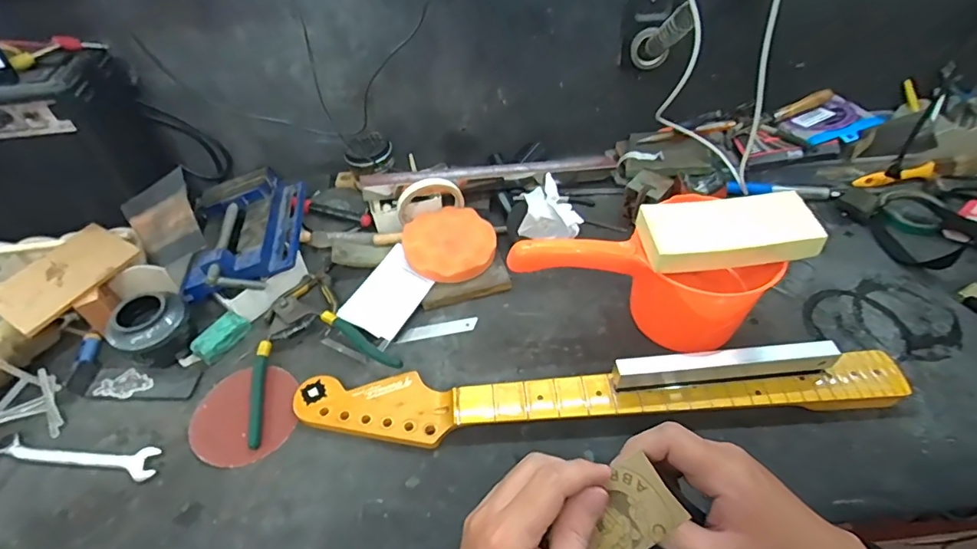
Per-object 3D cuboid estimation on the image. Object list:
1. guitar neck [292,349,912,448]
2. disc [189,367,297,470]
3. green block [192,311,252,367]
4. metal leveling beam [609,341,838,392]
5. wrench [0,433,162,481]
[{"bbox_3d":[0.115,0.134,0.540,0.653,0.031,0.080,-2,48,1],"label":"guitar neck"},{"bbox_3d":[-0.269,0.154,0.557,0.111,0.005,0.112,-1,48,2],"label":"disc"},{"bbox_3d":[-0.329,0.076,0.620,0.036,0.022,0.065,28,55,25],"label":"green block"},{"bbox_3d":[0.243,0.093,0.519,0.221,0.040,0.017,-4,48,-1],"label":"metal leveling beam"},{"bbox_3d":[-0.434,0.189,0.535,0.182,0.006,0.032,6,49,8],"label":"wrench"}]

